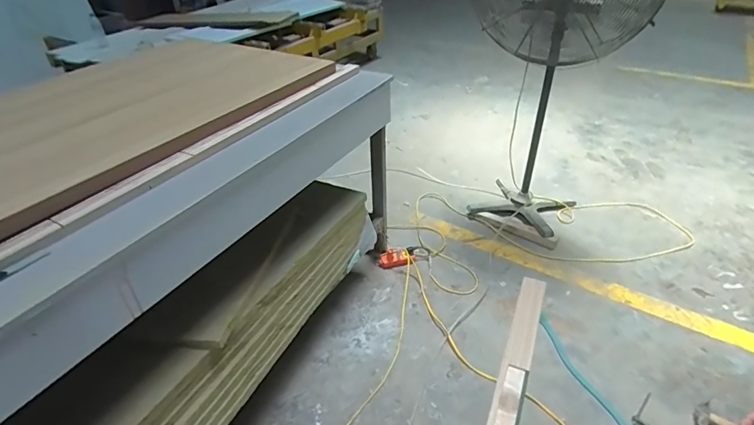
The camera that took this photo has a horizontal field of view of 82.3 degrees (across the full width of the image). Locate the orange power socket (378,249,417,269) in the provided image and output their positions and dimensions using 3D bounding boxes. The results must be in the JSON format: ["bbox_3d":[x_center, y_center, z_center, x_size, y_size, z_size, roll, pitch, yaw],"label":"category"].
[{"bbox_3d":[0.093,0.210,1.974,0.172,0.056,0.079,-5,35,-4],"label":"orange power socket"}]

